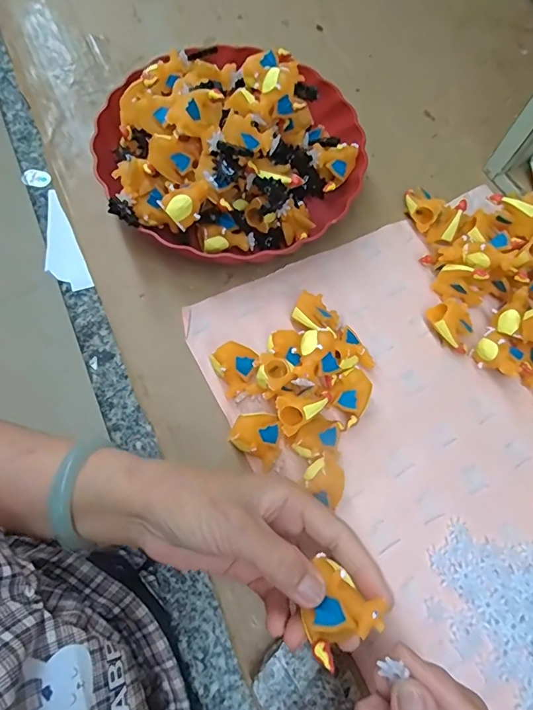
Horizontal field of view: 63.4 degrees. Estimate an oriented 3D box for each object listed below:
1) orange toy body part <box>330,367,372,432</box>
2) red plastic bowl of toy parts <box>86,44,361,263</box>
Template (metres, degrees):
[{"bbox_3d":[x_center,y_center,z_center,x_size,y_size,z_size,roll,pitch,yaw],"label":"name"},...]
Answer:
[{"bbox_3d":[0.066,0.036,0.348,0.032,0.031,0.039,38,73,11],"label":"orange toy body part"},{"bbox_3d":[-0.024,-0.185,0.387,0.243,0.100,0.207,-41,77,-16],"label":"red plastic bowl of toy parts"}]

